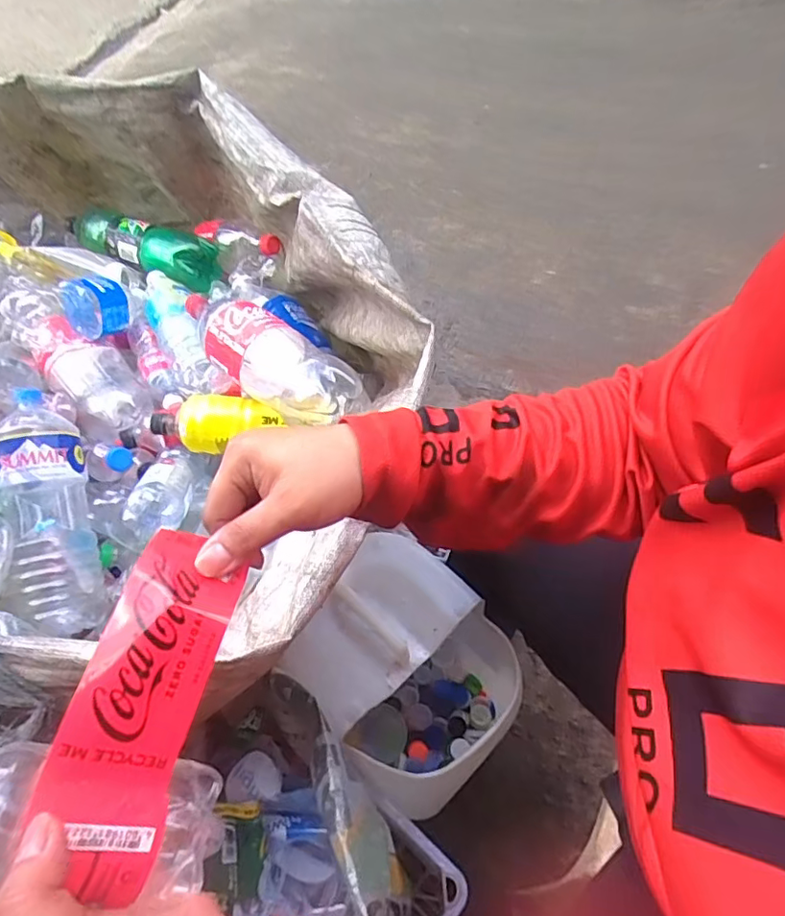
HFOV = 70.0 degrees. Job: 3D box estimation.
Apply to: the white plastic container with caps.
[{"bbox_3d":[0.037,0.321,0.788,0.218,0.398,0.232,26,61,21],"label":"white plastic container with caps"}]

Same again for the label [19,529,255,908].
[{"bbox_3d":[-0.105,0.099,0.238,0.049,0.016,0.136,26,62,-24],"label":"label"}]

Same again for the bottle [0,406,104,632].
[{"bbox_3d":[-0.427,0.075,0.700,0.076,0.100,0.280,-6,96,0],"label":"bottle"}]

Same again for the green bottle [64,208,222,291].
[{"bbox_3d":[-0.425,-0.358,0.939,0.301,0.078,0.097,20,56,19],"label":"green bottle"}]

